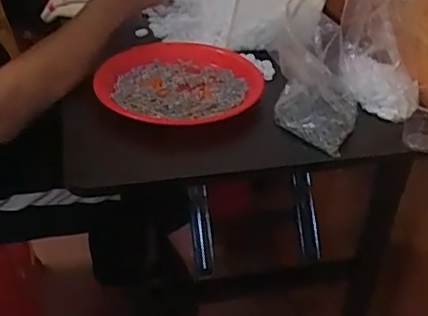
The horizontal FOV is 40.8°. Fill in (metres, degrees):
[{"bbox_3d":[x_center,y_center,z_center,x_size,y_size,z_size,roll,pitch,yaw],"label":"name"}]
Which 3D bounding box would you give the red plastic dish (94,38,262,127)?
[{"bbox_3d":[-0.052,-0.112,0.857,0.239,0.035,0.246,-2,36,-5],"label":"red plastic dish"}]

